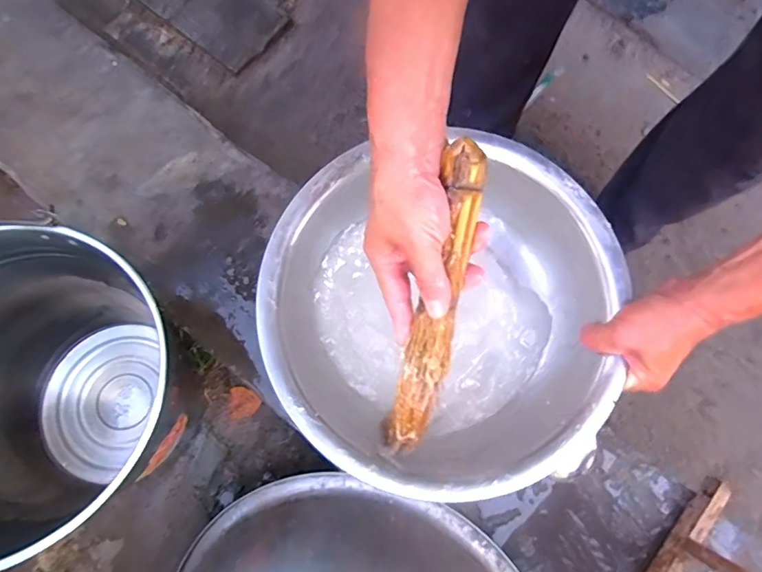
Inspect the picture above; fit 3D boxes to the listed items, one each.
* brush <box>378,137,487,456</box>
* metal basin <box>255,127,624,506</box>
[{"bbox_3d":[0.039,0.027,0.377,0.035,0.041,0.269,12,116,3],"label":"brush"},{"bbox_3d":[0.056,0.035,0.477,0.311,0.114,0.291,0,78,0],"label":"metal basin"}]

